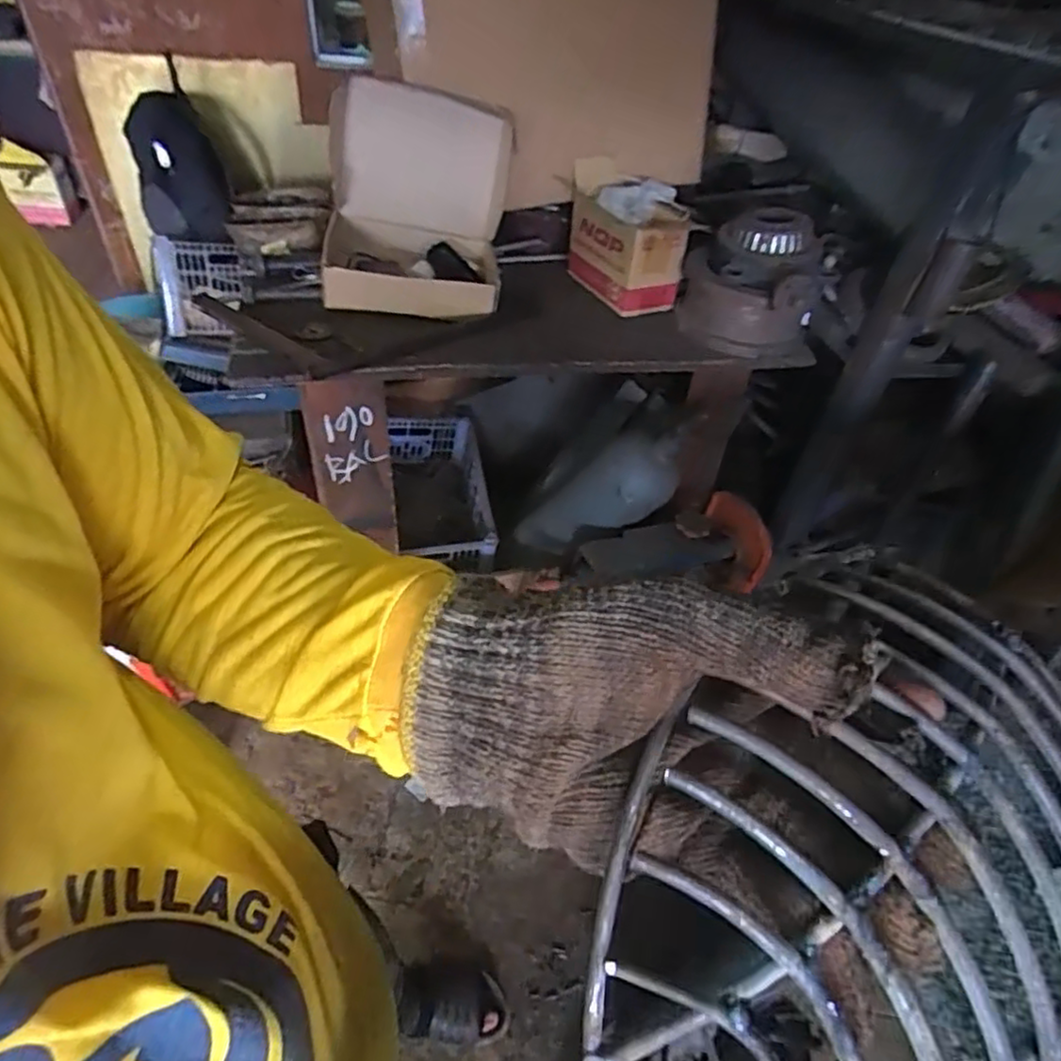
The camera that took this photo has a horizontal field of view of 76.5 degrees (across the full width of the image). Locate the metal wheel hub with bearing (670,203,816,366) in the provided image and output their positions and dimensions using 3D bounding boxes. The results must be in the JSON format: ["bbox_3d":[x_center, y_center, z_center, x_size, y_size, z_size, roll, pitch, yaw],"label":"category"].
[{"bbox_3d":[0.361,-0.384,1.088,0.239,0.187,0.210,17,46,10],"label":"metal wheel hub with bearing"}]

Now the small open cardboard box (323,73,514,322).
[{"bbox_3d":[-0.179,-0.514,1.074,0.291,0.267,0.241,-1,45,-8],"label":"small open cardboard box"}]

